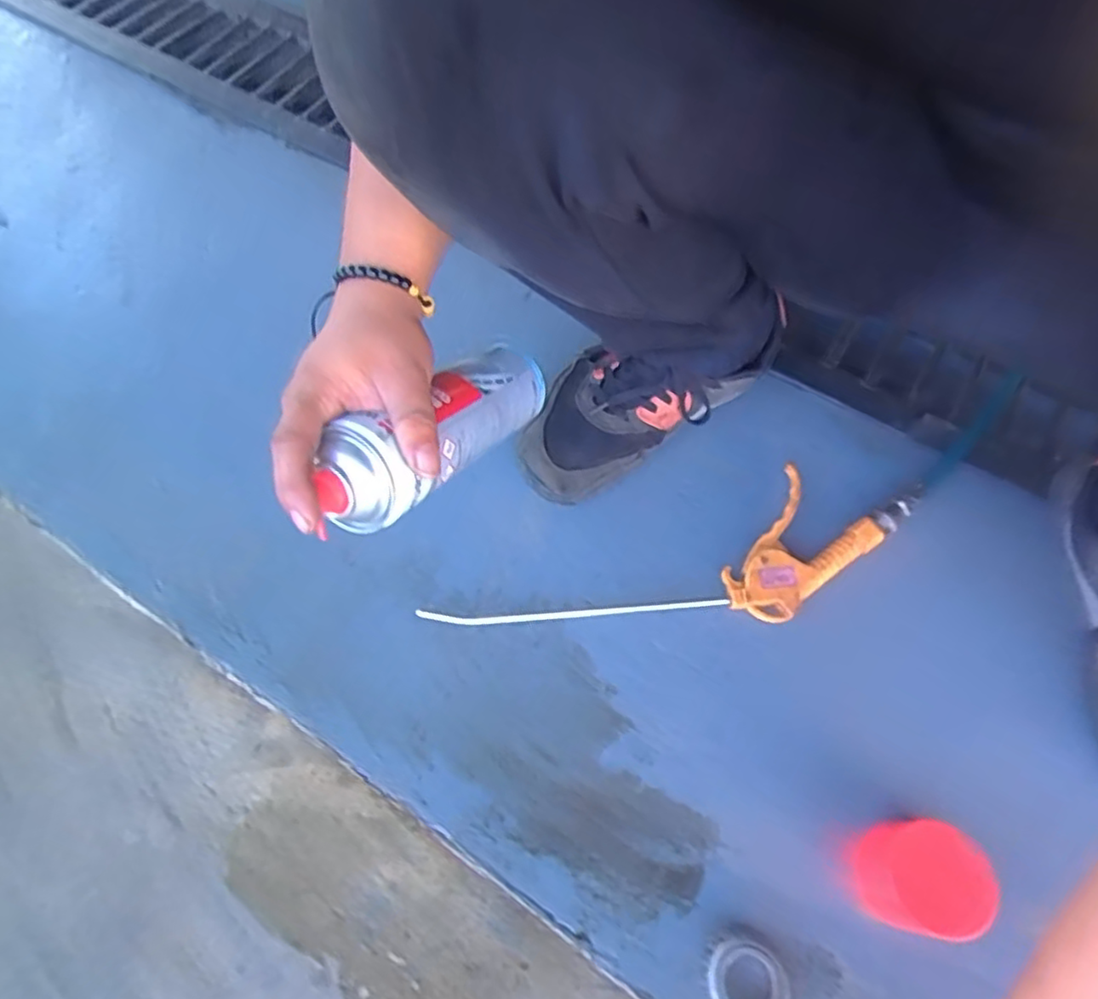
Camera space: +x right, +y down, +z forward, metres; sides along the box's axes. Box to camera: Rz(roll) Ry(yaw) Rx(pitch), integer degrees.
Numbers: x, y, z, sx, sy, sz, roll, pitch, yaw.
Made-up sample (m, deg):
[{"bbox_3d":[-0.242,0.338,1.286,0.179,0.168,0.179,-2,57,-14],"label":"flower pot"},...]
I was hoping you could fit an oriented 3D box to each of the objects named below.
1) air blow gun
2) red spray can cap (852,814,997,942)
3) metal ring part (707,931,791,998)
[{"bbox_3d":[0.110,0.059,0.529,0.400,0.024,0.108,-17,64,-6],"label":"air blow gun"},{"bbox_3d":[0.237,0.241,0.430,0.064,0.056,0.062,-1,64,2],"label":"red spray can cap"},{"bbox_3d":[0.122,0.299,0.415,0.051,0.021,0.046,33,69,17],"label":"metal ring part"}]

